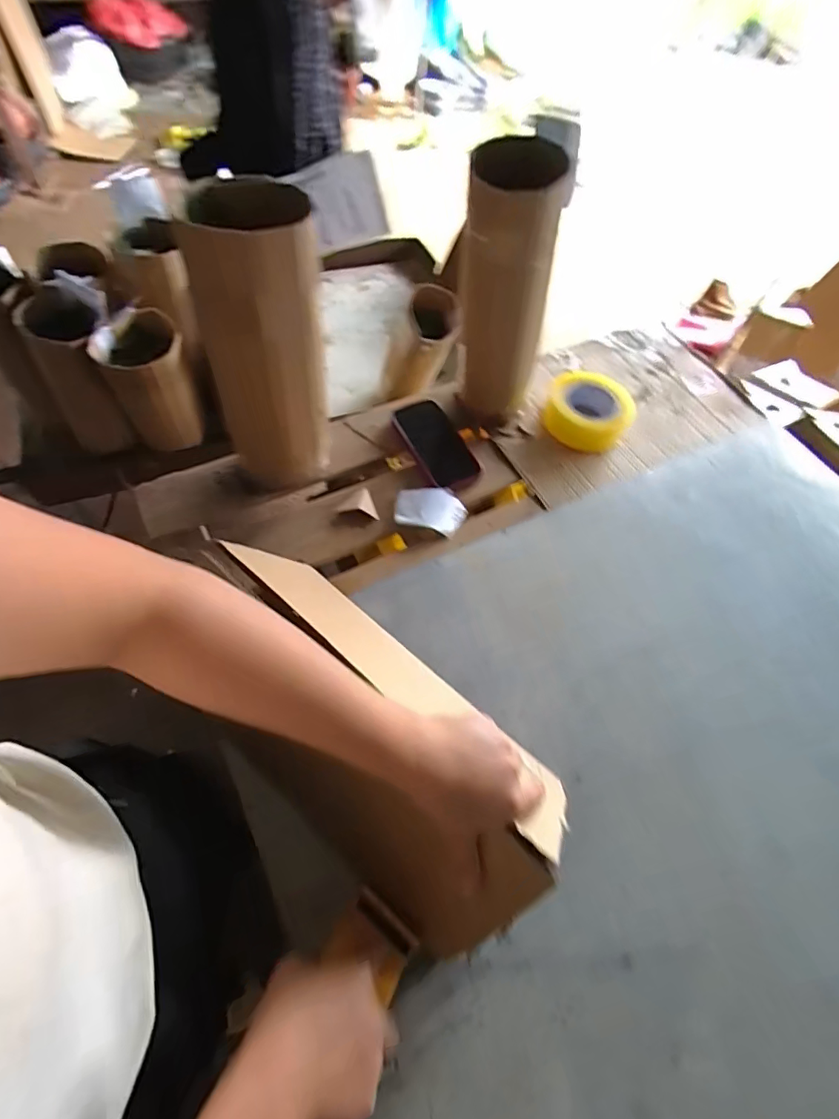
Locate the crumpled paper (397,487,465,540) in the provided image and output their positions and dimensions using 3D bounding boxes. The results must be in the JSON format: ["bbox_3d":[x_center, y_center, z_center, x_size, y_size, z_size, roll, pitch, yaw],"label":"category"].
[{"bbox_3d":[0.014,-0.069,0.695,0.092,0.017,0.062,15,60,5],"label":"crumpled paper"}]

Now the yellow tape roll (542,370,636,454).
[{"bbox_3d":[0.261,-0.232,0.789,0.125,0.048,0.136,2,59,-3],"label":"yellow tape roll"}]

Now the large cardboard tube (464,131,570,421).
[{"bbox_3d":[0.102,-0.321,0.666,0.096,0.340,0.112,-20,63,-15],"label":"large cardboard tube"}]

